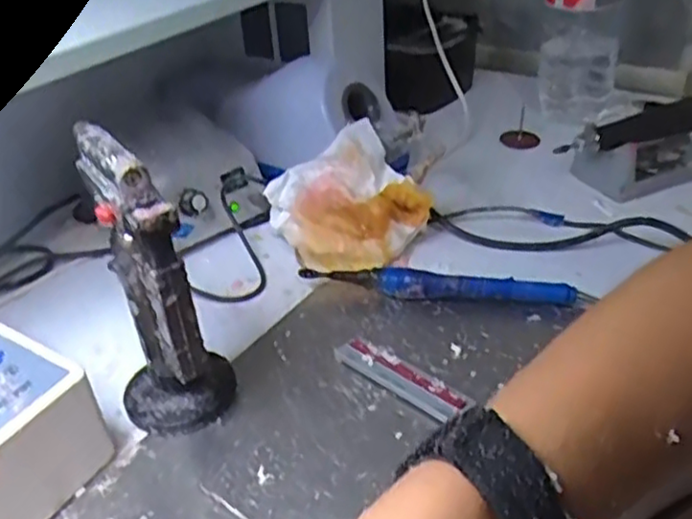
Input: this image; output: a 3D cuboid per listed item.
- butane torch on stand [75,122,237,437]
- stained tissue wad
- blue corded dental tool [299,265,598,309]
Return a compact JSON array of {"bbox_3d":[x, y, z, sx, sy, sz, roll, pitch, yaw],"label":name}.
[{"bbox_3d":[-0.096,0.013,0.348,0.057,0.146,0.065,-13,34,-13],"label":"butane torch on stand"},{"bbox_3d":[0.004,-0.042,0.495,0.099,0.063,0.086,-31,41,-34],"label":"stained tissue wad"},{"bbox_3d":[0.061,0.016,0.441,0.178,0.019,0.017,4,34,12],"label":"blue corded dental tool"}]

